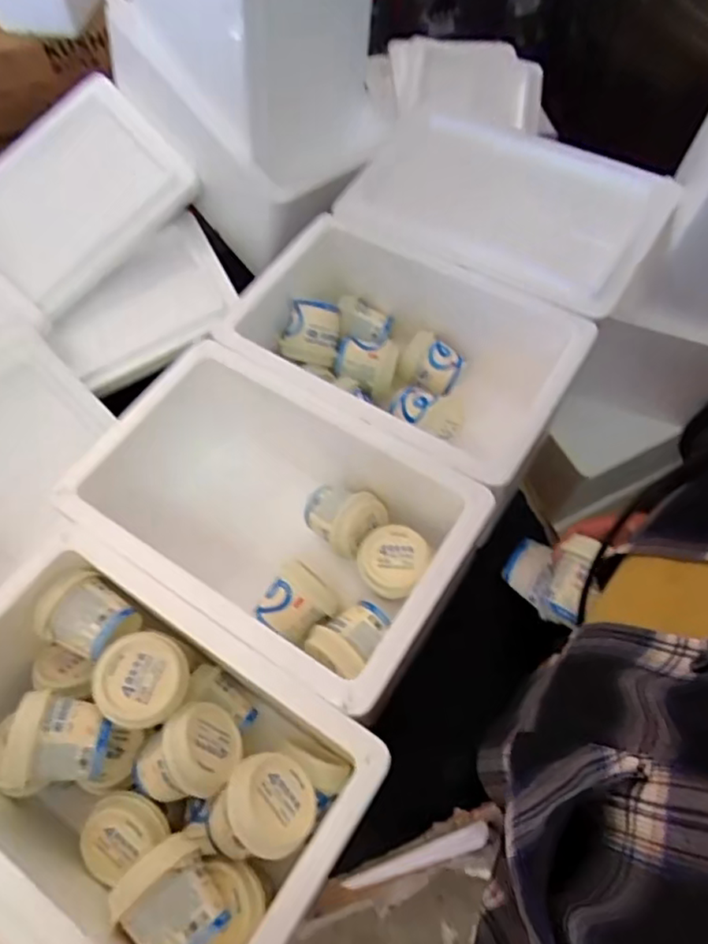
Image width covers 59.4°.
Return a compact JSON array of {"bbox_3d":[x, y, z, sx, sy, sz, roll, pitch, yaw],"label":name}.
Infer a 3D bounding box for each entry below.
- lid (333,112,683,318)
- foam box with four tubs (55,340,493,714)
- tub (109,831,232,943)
[{"bbox_3d":[0.168,-0.314,0.709,0.344,0.031,0.226,24,65,15],"label":"lid"},{"bbox_3d":[-0.070,0.056,0.607,0.336,0.160,0.221,28,66,17],"label":"foam box with four tubs"},{"bbox_3d":[-0.130,0.309,0.447,0.063,0.063,0.076,-38,65,-17],"label":"tub"}]

